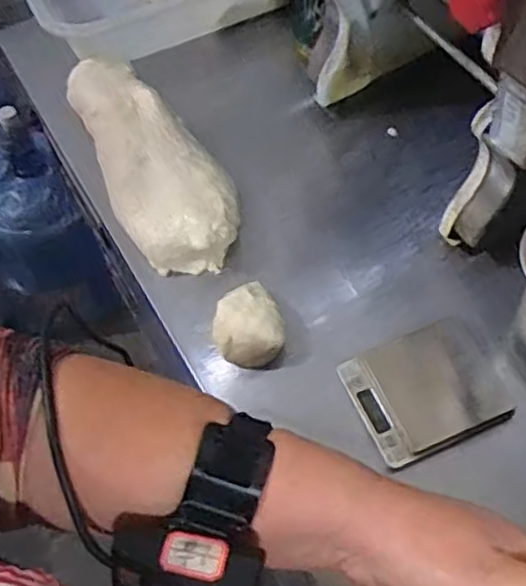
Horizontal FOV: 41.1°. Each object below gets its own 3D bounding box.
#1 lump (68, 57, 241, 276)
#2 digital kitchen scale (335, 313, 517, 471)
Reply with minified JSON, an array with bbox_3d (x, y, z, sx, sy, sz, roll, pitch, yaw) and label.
[{"bbox_3d":[-0.121,-0.150,0.735,0.119,0.057,0.298,-26,62,-11],"label":"lump"},{"bbox_3d":[0.145,0.084,0.617,0.126,0.015,0.105,-22,61,-9],"label":"digital kitchen scale"}]

